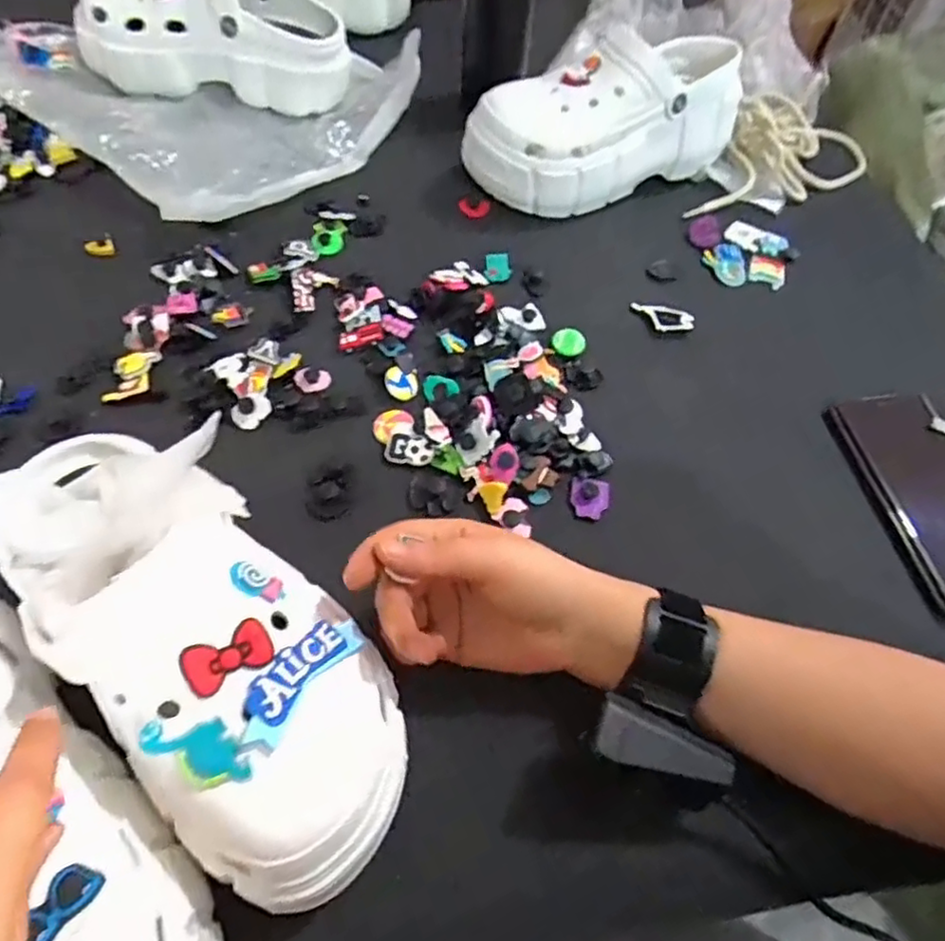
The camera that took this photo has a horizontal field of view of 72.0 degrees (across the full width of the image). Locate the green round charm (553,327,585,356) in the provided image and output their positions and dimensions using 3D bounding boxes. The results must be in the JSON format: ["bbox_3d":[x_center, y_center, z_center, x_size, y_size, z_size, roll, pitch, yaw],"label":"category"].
[{"bbox_3d":[0.072,-0.095,0.483,0.022,0.011,0.020,2,57,-3],"label":"green round charm"}]

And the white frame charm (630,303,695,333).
[{"bbox_3d":[0.145,-0.118,0.502,0.049,0.004,0.022,18,68,18],"label":"white frame charm"}]

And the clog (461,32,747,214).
[{"bbox_3d":[0.120,-0.303,0.560,0.239,0.100,0.091,-24,62,-18],"label":"clog"}]

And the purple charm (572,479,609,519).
[{"bbox_3d":[0.075,0.018,0.414,0.023,0.009,0.027,9,57,1],"label":"purple charm"}]

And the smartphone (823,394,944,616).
[{"bbox_3d":[0.299,0.019,0.422,0.079,0.016,0.156,-4,60,-13],"label":"smartphone"}]

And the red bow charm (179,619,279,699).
[{"bbox_3d":[-0.098,0.075,0.261,0.034,0.004,0.020,-23,84,-33],"label":"red bow charm"}]

